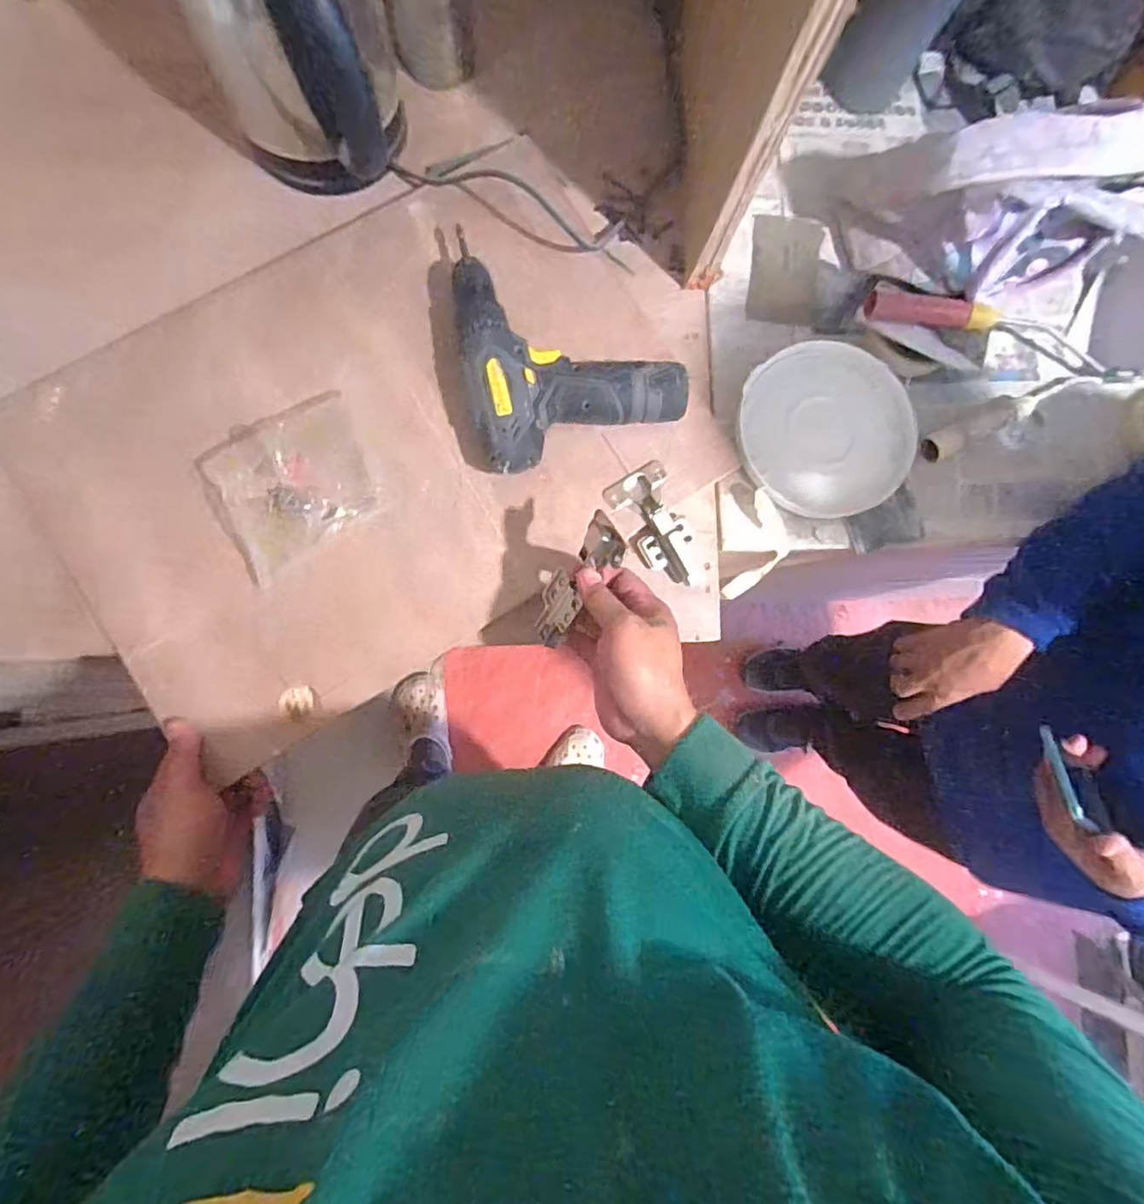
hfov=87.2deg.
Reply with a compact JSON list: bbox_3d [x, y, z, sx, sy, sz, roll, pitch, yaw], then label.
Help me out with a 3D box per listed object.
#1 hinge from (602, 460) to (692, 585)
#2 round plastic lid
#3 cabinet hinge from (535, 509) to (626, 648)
[{"bbox_3d":[0.081,-0.070,0.558,0.060,0.020,0.109,-32,88,-8],"label":"hinge"},{"bbox_3d":[0.248,-0.168,0.585,0.167,0.014,0.165,1,84,-6],"label":"round plastic lid"},{"bbox_3d":[0.004,-0.015,0.475,0.037,0.049,0.108,32,111,-2],"label":"cabinet hinge"}]

